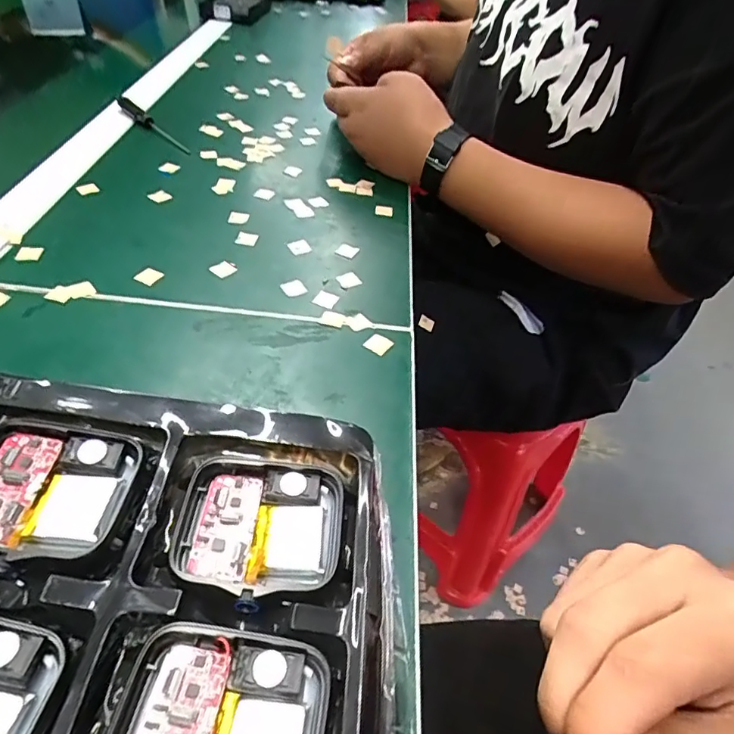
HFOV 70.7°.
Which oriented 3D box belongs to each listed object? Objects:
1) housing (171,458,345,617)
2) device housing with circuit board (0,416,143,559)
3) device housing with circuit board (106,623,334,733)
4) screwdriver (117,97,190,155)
[{"bbox_3d":[-0.028,0.043,0.138,0.042,0.007,0.039,5,46,-3],"label":"housing"},{"bbox_3d":[-0.085,0.032,0.135,0.039,0.010,0.037,9,46,1],"label":"device housing with circuit board"},{"bbox_3d":[-0.030,0.076,0.107,0.042,0.008,0.037,9,46,1],"label":"device housing with circuit board"},{"bbox_3d":[-0.226,-0.256,0.544,0.127,0.016,0.013,35,52,25],"label":"screwdriver"}]

